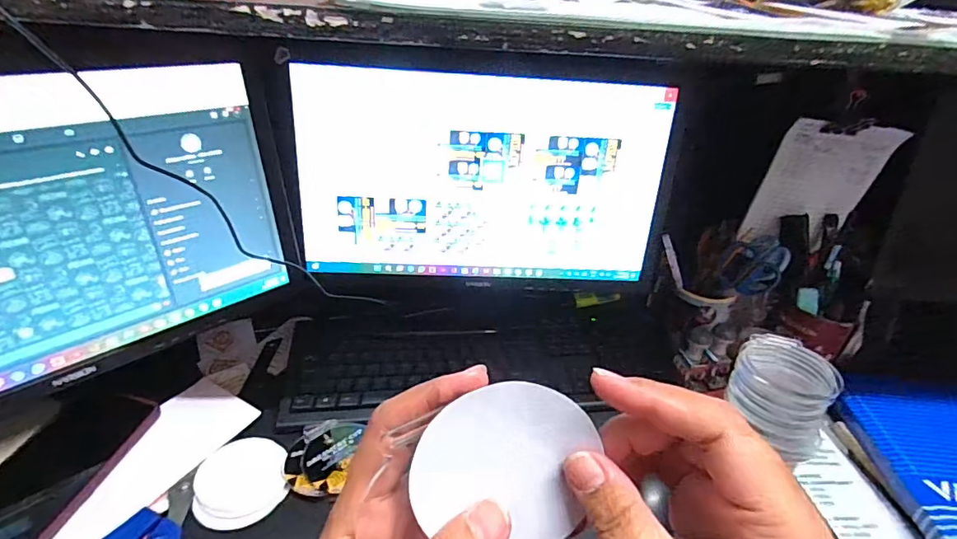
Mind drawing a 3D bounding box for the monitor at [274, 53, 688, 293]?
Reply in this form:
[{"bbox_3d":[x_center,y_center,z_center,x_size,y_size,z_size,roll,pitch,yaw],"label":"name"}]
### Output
[{"bbox_3d":[0.009,-0.097,0.560,0.430,0.241,0.048,1,31,-6],"label":"monitor"}]

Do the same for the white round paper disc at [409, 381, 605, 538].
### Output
[{"bbox_3d":[0.010,0.077,0.184,0.064,0.068,0.004,5,8,-11],"label":"white round paper disc"}]

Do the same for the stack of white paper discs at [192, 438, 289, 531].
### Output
[{"bbox_3d":[-0.216,0.193,0.447,0.074,0.004,0.078,4,46,-28],"label":"stack of white paper discs"}]

